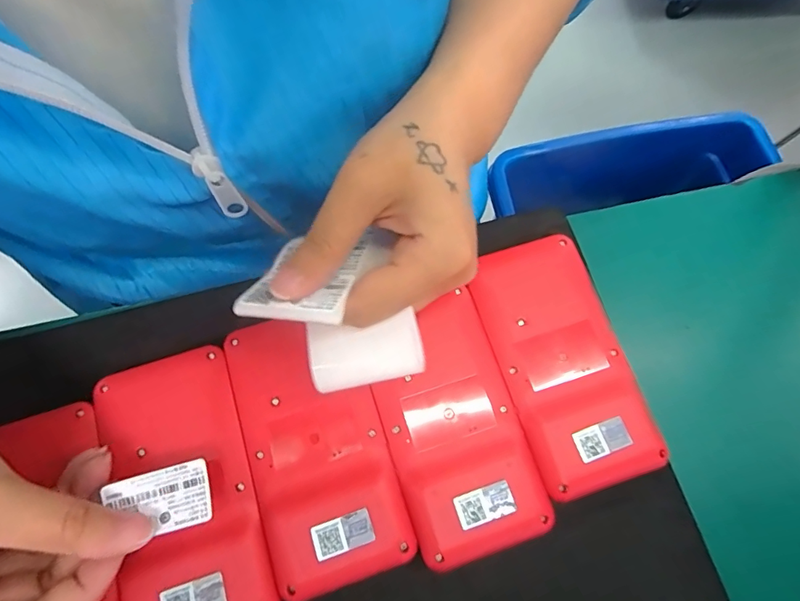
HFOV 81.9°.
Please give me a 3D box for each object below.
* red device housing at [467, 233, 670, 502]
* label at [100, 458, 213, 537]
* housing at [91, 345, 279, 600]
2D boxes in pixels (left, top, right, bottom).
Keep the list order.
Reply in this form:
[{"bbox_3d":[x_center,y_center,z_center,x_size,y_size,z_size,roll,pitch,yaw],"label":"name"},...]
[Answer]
[{"bbox_3d":[0.078,0.027,0.224,0.060,0.018,0.118,-16,74,-7],"label":"red device housing"},{"bbox_3d":[-0.097,0.081,0.186,0.037,0.004,0.025,-14,74,-11],"label":"label"},{"bbox_3d":[-0.097,0.084,0.200,0.059,0.015,0.120,-18,75,-8],"label":"housing"}]

